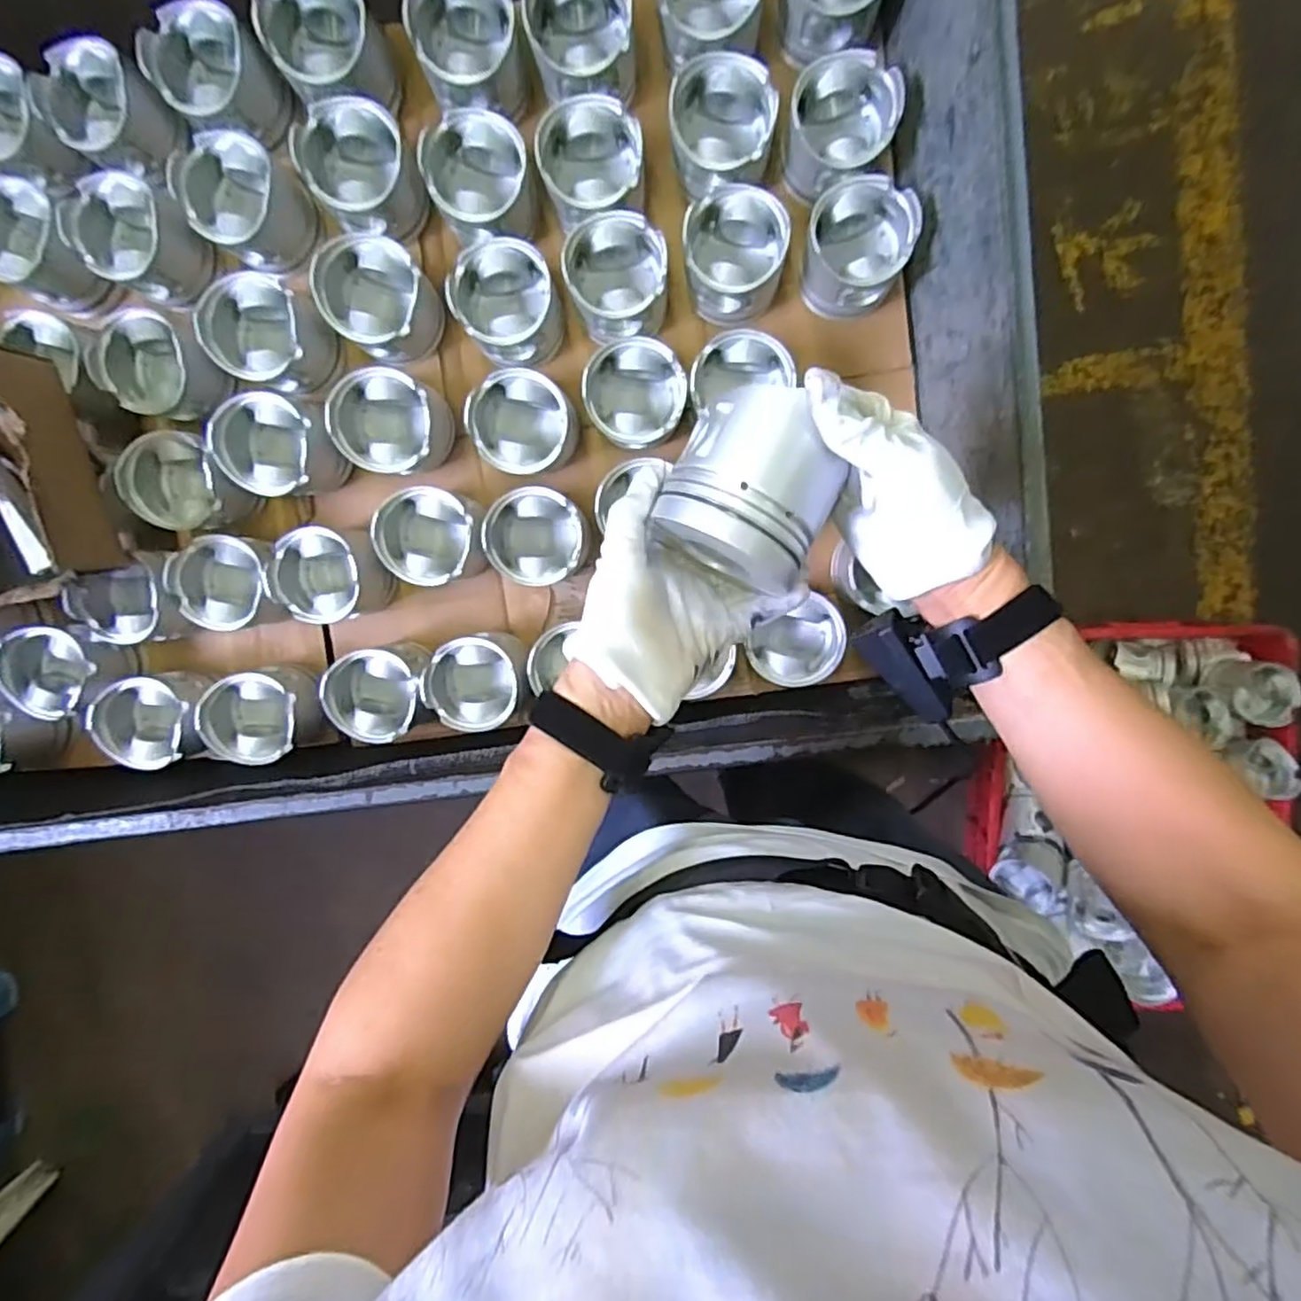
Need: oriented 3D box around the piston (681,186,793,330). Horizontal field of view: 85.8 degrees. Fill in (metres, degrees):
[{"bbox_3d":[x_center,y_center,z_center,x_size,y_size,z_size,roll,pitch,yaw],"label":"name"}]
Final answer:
[{"bbox_3d":[0.080,-0.367,0.666,0.093,0.079,0.101,4,97,2],"label":"piston"}]

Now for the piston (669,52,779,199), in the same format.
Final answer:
[{"bbox_3d":[0.062,-0.472,0.645,0.091,0.066,0.095,0,97,2],"label":"piston"}]

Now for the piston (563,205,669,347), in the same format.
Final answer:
[{"bbox_3d":[-0.031,-0.348,0.665,0.092,0.077,0.102,-2,97,2],"label":"piston"}]

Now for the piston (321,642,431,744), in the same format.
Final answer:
[{"bbox_3d":[-0.269,0.042,0.717,0.092,0.077,0.091,0,97,2],"label":"piston"}]

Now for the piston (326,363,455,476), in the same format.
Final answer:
[{"bbox_3d":[-0.251,-0.218,0.675,0.093,0.074,0.089,0,97,2],"label":"piston"}]

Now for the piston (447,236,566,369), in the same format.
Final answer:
[{"bbox_3d":[-0.131,-0.327,0.669,0.090,0.077,0.096,0,97,2],"label":"piston"}]

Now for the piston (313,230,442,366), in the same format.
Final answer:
[{"bbox_3d":[-0.251,-0.327,0.661,0.104,0.084,0.090,33,97,-2],"label":"piston"}]

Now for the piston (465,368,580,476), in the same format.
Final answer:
[{"bbox_3d":[-0.124,-0.217,0.681,0.093,0.079,0.092,4,97,2],"label":"piston"}]

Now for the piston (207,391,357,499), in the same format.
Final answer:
[{"bbox_3d":[-0.355,-0.198,0.682,0.096,0.075,0.090,0,97,2],"label":"piston"}]

